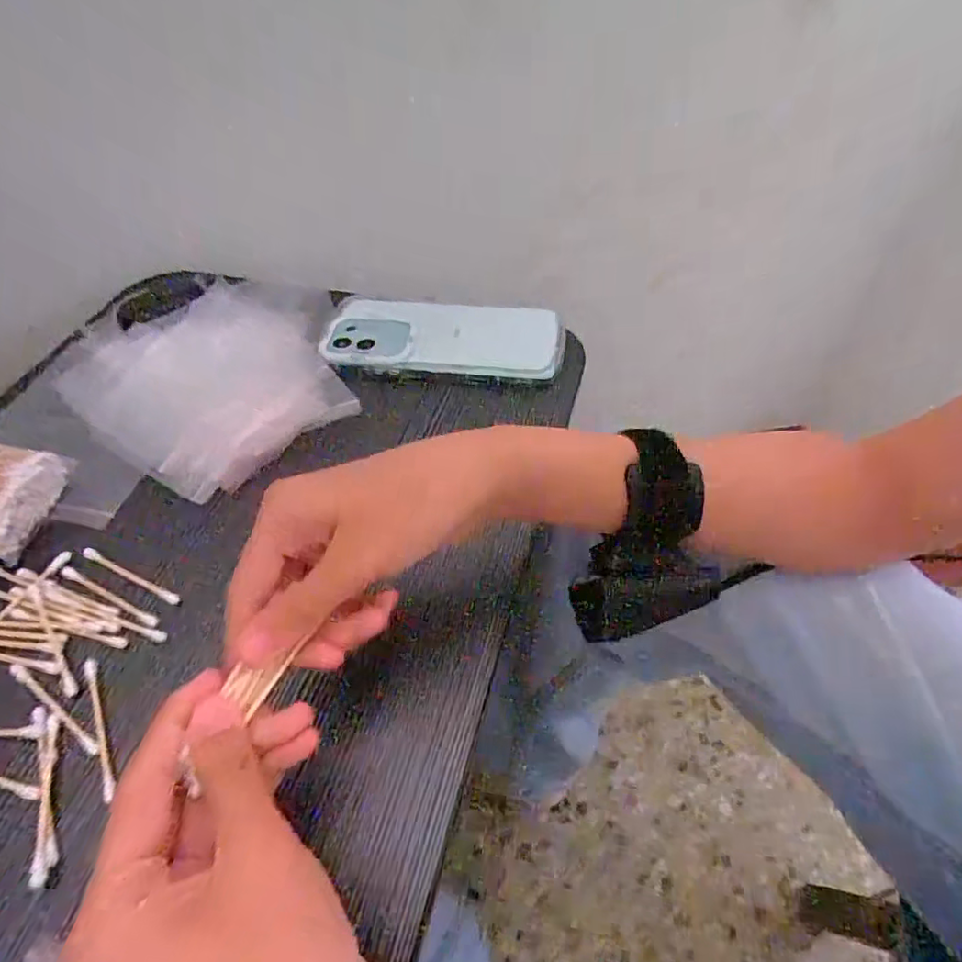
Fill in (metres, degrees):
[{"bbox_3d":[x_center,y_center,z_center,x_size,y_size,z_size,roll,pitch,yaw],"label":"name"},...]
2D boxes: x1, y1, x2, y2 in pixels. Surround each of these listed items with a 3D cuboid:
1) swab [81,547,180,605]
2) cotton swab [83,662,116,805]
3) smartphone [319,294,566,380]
[{"bbox_3d":[-0.184,0.050,0.312,0.065,0.007,0.006,19,54,19],"label":"swab"},{"bbox_3d":[-0.171,0.108,0.264,0.006,0.004,0.067,-25,53,-16],"label":"cotton swab"},{"bbox_3d":[-0.027,-0.100,0.423,0.166,0.017,0.074,5,51,8],"label":"smartphone"}]

